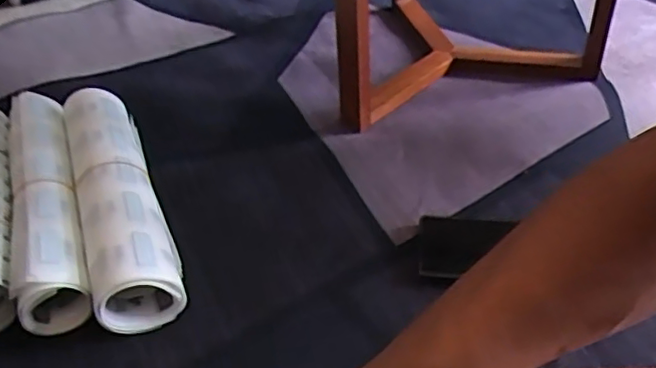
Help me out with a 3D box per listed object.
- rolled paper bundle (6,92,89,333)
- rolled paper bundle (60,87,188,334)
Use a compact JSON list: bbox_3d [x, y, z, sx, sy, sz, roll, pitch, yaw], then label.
[{"bbox_3d":[-0.309,-0.007,0.680,0.066,0.054,0.378,-17,43,-14],"label":"rolled paper bundle"},{"bbox_3d":[-0.229,-0.007,0.667,0.078,0.061,0.363,-18,43,-15],"label":"rolled paper bundle"}]

